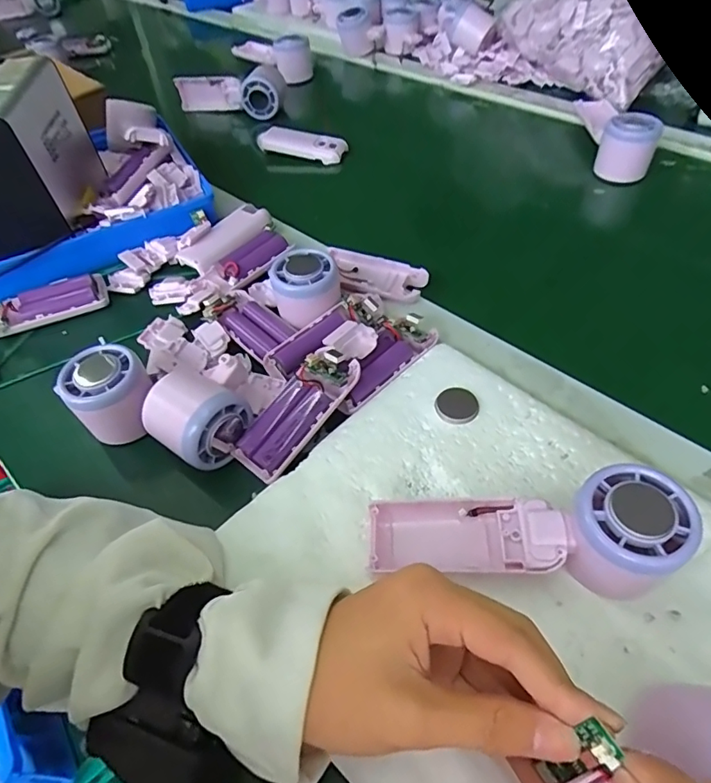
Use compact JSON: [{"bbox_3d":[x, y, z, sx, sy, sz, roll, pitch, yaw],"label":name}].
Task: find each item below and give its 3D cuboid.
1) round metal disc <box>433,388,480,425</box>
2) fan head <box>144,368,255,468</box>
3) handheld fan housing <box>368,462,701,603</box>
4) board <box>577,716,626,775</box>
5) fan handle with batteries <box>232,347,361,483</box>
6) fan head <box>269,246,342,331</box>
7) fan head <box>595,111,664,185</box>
[{"bbox_3d":[0.074,0.010,0.366,0.029,0.004,0.030,-3,51,4],"label":"round metal disc"},{"bbox_3d":[-0.111,0.016,0.353,0.056,0.043,0.050,25,58,23],"label":"fan head"},{"bbox_3d":[0.095,0.084,0.291,0.167,0.061,0.054,-8,48,22],"label":"handheld fan housing"},{"bbox_3d":[0.091,0.132,0.190,0.008,0.008,0.014,-26,53,-17],"label":"board"},{"bbox_3d":[-0.041,0.013,0.359,0.038,0.019,0.103,32,73,26],"label":"fan handle with batteries"},{"bbox_3d":[-0.041,-0.087,0.433,0.057,0.043,0.059,-32,55,-18],"label":"fan head"},{"bbox_3d":[0.301,-0.270,0.566,0.055,0.059,0.042,15,53,15],"label":"fan head"}]

